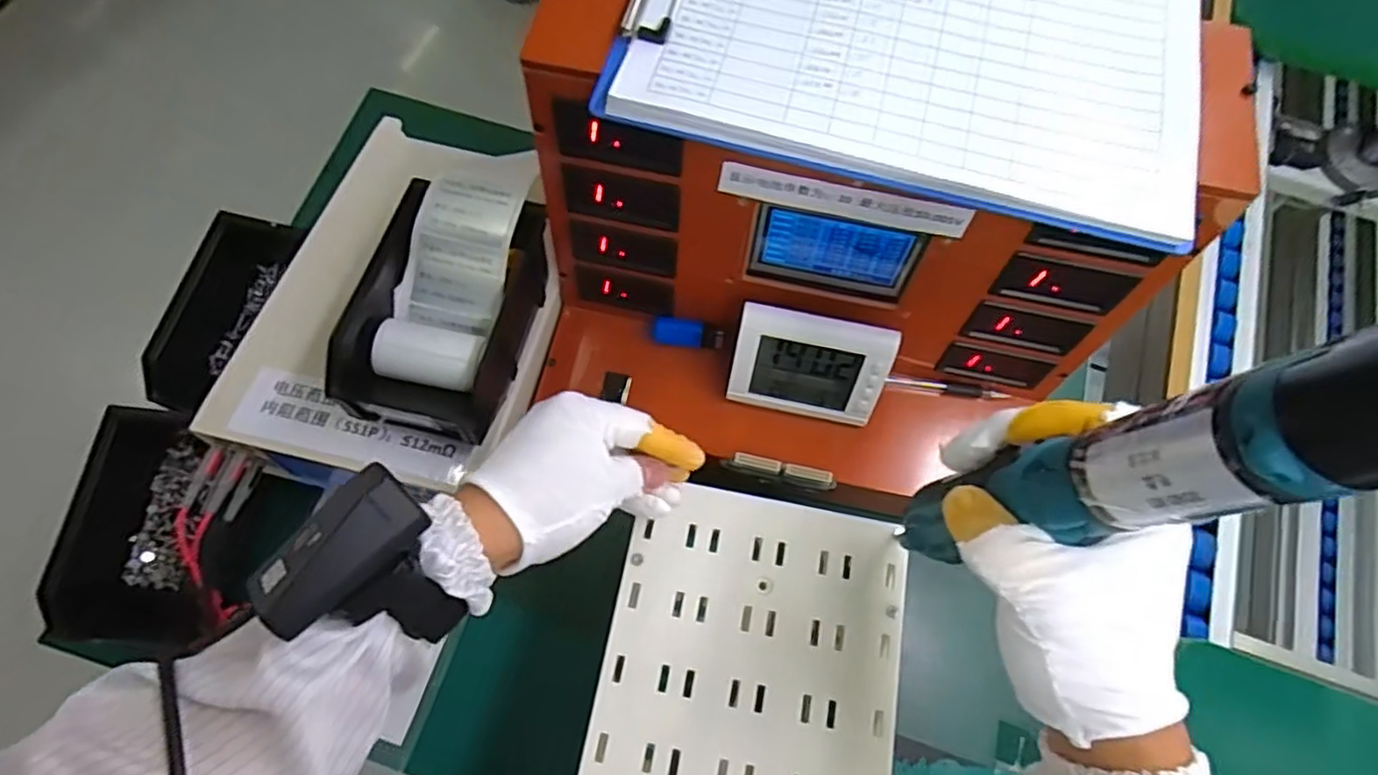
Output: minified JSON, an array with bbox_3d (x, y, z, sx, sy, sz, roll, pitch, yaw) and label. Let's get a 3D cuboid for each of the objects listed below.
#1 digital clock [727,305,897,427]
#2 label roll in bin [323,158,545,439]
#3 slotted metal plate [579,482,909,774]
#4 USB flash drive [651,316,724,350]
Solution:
[{"bbox_3d":[0.088,-0.017,0.511,0.112,0.091,0.027,12,43,4],"label":"digital clock"},{"bbox_3d":[-0.171,-0.063,0.495,0.105,0.060,0.196,11,70,2],"label":"label roll in bin"},{"bbox_3d":[0.035,0.182,0.400,0.171,0.008,0.231,11,70,2],"label":"slotted metal plate"},{"bbox_3d":[-0.001,-0.043,0.545,0.056,0.028,0.007,10,33,3],"label":"USB flash drive"}]

